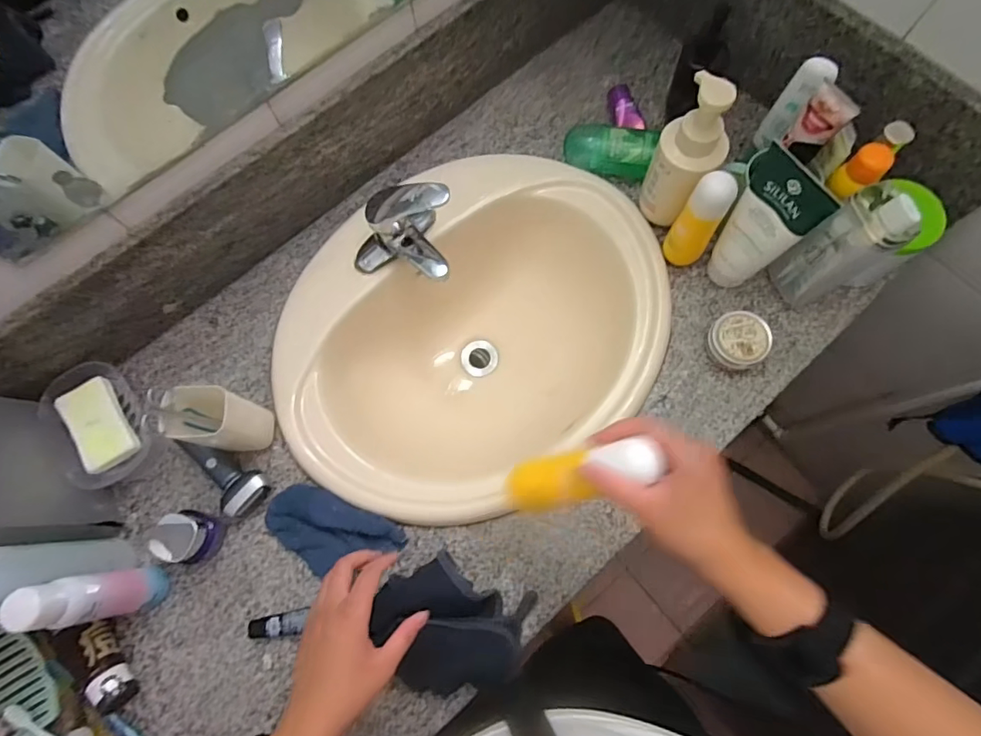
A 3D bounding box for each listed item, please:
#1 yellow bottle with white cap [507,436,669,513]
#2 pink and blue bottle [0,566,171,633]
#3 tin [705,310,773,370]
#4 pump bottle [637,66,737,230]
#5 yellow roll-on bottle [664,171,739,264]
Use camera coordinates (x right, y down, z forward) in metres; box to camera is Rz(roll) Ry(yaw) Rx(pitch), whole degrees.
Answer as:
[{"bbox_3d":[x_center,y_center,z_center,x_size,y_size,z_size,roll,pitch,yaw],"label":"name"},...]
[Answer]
[{"bbox_3d":[0.073,0.088,0.417,0.136,0.032,0.040,-26,69,40],"label":"yellow bottle with white cap"},{"bbox_3d":[-0.389,0.231,0.518,0.049,0.176,0.045,-12,74,-1],"label":"pink and blue bottle"},{"bbox_3d":[0.305,-0.034,0.631,0.069,0.040,0.065,-1,74,2],"label":"tin"},{"bbox_3d":[0.228,-0.239,0.604,0.073,0.193,0.060,27,77,9],"label":"pump bottle"},{"bbox_3d":[0.246,-0.169,0.610,0.044,0.149,0.034,37,79,11],"label":"yellow roll-on bottle"}]

